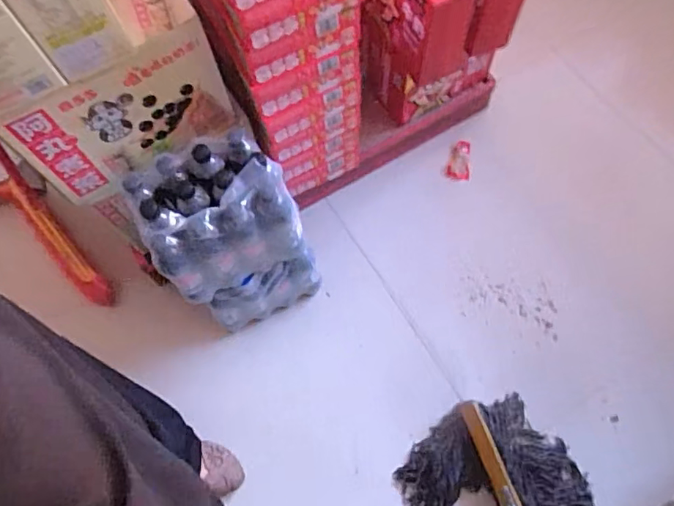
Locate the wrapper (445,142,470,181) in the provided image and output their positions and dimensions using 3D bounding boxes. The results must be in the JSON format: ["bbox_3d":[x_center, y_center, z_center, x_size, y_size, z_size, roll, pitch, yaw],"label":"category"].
[{"bbox_3d":[0.328,-0.249,1.411,0.060,0.007,0.113,6,68,5],"label":"wrapper"}]

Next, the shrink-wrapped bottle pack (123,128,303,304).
[{"bbox_3d":[-0.217,-0.072,0.963,0.246,0.210,0.189,-26,69,-8],"label":"shrink-wrapped bottle pack"}]

